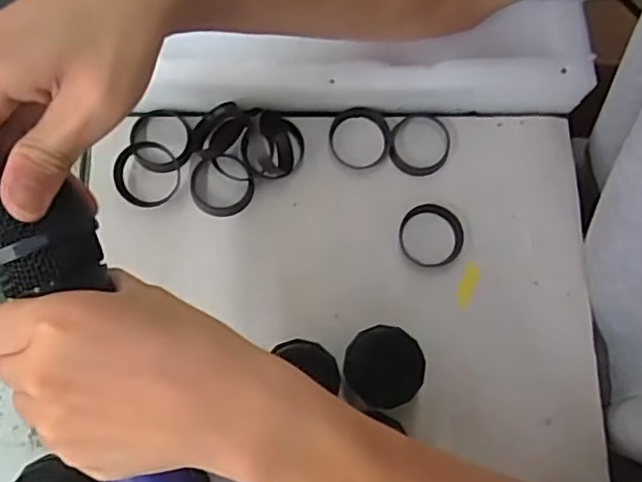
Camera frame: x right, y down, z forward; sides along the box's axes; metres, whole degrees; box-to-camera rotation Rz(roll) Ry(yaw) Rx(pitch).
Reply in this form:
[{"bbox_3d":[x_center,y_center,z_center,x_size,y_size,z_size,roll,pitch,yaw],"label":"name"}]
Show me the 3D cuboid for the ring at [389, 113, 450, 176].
[{"bbox_3d":[0.071,-0.070,0.438,0.042,0.007,0.047,10,76,0],"label":"ring"}]

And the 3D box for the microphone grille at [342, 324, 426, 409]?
[{"bbox_3d":[0.040,0.081,0.389,0.047,0.033,0.047,1,77,-2],"label":"microphone grille"}]

